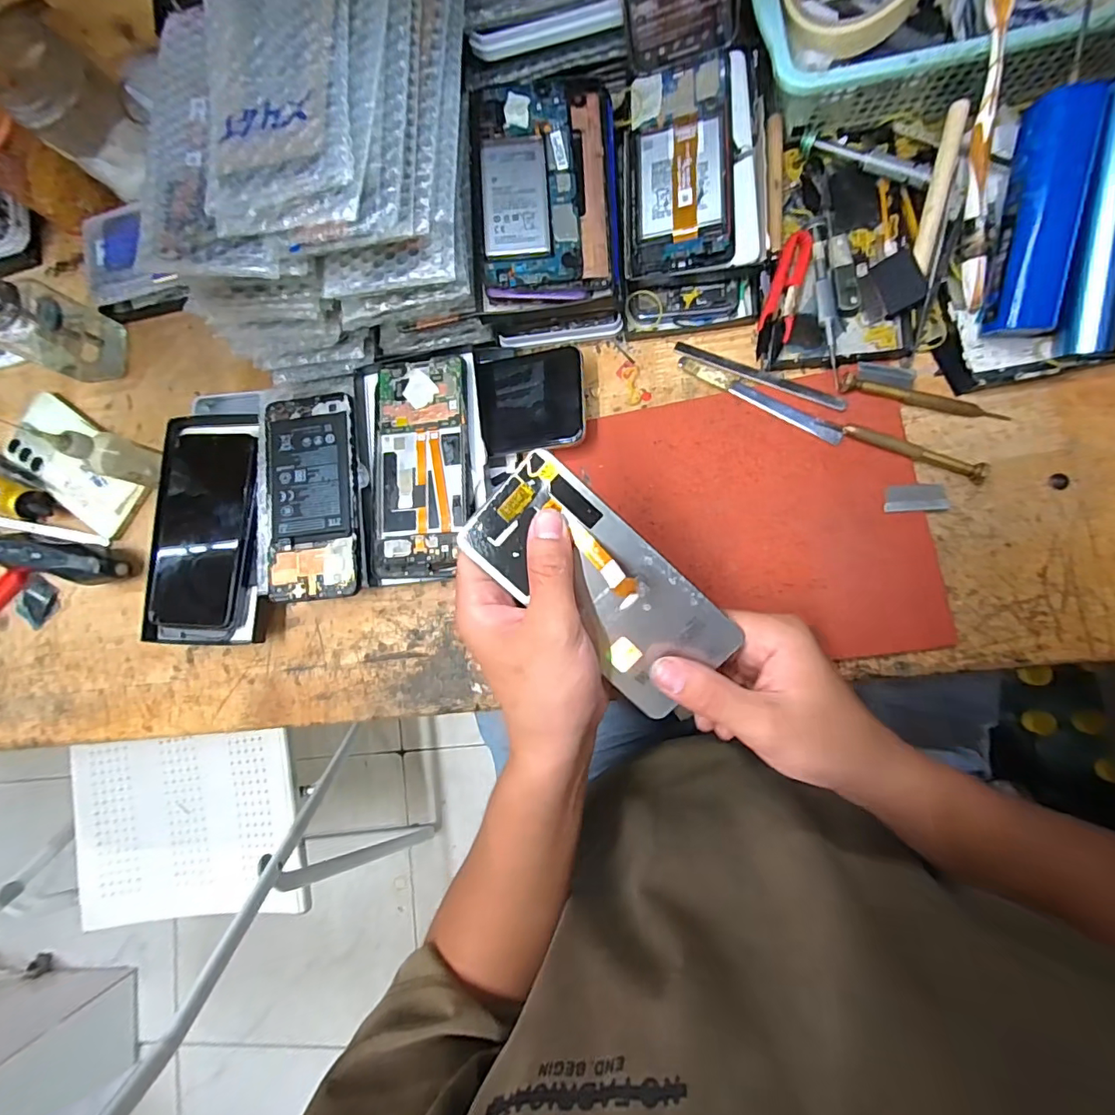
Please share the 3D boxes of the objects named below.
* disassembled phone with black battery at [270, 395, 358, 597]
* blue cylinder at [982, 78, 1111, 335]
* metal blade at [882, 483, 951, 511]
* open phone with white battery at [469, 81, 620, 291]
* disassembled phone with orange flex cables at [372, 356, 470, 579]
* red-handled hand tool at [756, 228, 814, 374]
[{"bbox_3d":[-0.194,-0.049,0.408,0.074,0.007,0.162,-4,84,2],"label":"disassembled phone with black battery"},{"bbox_3d":[0.302,-0.213,0.326,0.041,0.031,0.131,1,107,9],"label":"blue cylinder"},{"bbox_3d":[0.248,-0.041,0.357,0.041,0.004,0.019,-1,83,2],"label":"metal blade"},{"bbox_3d":[-0.007,-0.264,0.364,0.099,0.010,0.152,-2,85,-4],"label":"open phone with white battery"},{"bbox_3d":[-0.105,-0.070,0.393,0.076,0.009,0.166,-2,86,9],"label":"disassembled phone with orange flex cables"},{"bbox_3d":[0.164,-0.186,0.373,0.026,0.006,0.099,20,87,-8],"label":"red-handled hand tool"}]

